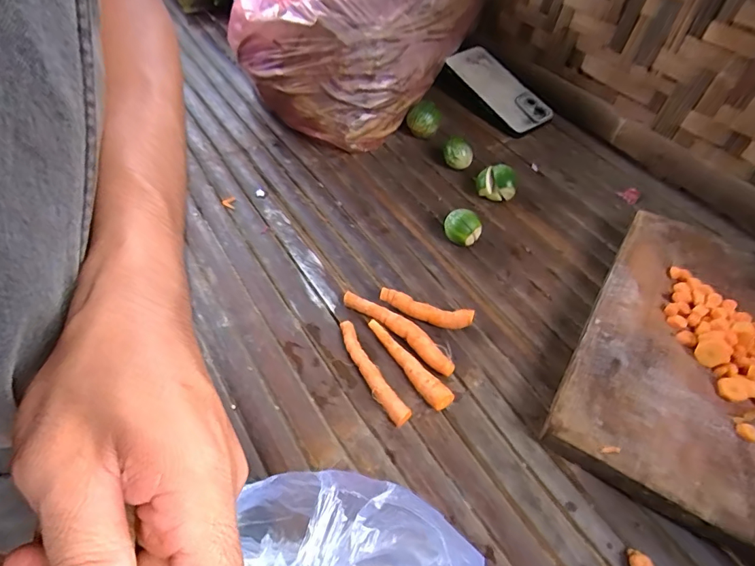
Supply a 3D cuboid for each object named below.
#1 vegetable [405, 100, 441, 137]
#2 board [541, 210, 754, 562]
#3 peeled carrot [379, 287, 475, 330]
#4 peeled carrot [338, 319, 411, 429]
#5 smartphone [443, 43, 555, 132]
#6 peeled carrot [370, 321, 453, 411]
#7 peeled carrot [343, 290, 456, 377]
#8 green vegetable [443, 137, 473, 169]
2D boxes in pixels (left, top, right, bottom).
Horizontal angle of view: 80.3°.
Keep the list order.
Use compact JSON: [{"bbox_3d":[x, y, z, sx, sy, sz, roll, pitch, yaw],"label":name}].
[{"bbox_3d":[0.061,-0.217,0.601,0.043,0.038,0.036,6,52,3],"label":"vegetable"},{"bbox_3d":[0.298,0.074,0.392,0.223,0.045,0.282,28,57,19],"label":"board"},{"bbox_3d":[0.046,0.027,0.435,0.090,0.018,0.021,17,54,11],"label":"peeled carrot"},{"bbox_3d":[-0.007,0.077,0.395,0.019,0.017,0.107,-26,57,-20],"label":"peeled carrot"},{"bbox_3d":[0.172,-0.283,0.641,0.074,0.013,0.167,-25,65,-20],"label":"smartphone"},{"bbox_3d":[0.025,0.071,0.398,0.018,0.020,0.103,-33,60,-24],"label":"peeled carrot"},{"bbox_3d":[0.020,0.044,0.422,0.125,0.019,0.020,35,59,23],"label":"peeled carrot"},{"bbox_3d":[0.101,-0.160,0.562,0.037,0.037,0.028,14,53,9],"label":"green vegetable"}]

